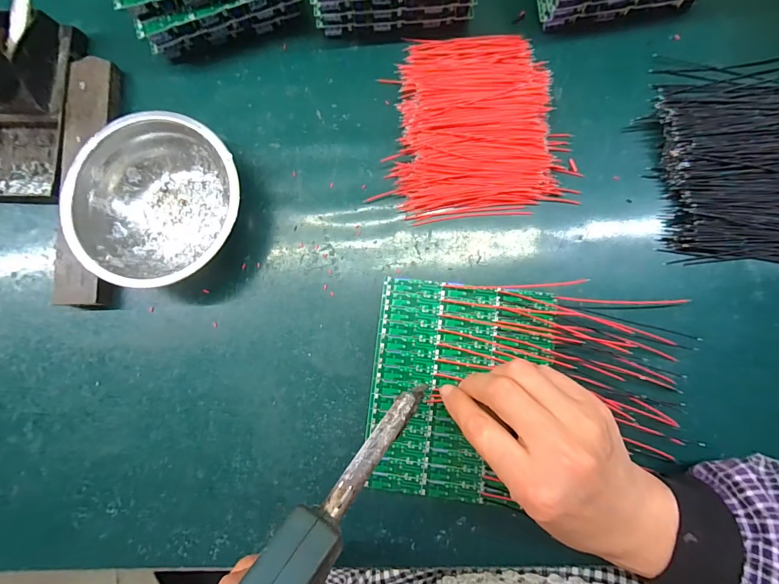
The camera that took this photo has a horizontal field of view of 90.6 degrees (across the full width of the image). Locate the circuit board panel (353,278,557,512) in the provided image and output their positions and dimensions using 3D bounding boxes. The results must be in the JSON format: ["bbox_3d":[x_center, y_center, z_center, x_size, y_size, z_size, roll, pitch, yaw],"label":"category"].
[{"bbox_3d":[0.049,0.070,0.276,0.123,0.008,0.149,6,87,4],"label":"circuit board panel"}]

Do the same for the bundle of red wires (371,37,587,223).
[{"bbox_3d":[0.065,-0.134,0.300,0.134,0.016,0.147,-6,84,3],"label":"bundle of red wires"}]

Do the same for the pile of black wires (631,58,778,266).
[{"bbox_3d":[0.256,-0.097,0.282,0.113,0.017,0.155,-6,84,3],"label":"pile of black wires"}]

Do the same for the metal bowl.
[{"bbox_3d":[-0.174,-0.068,0.294,0.122,0.041,0.122,0,85,3],"label":"metal bowl"}]

